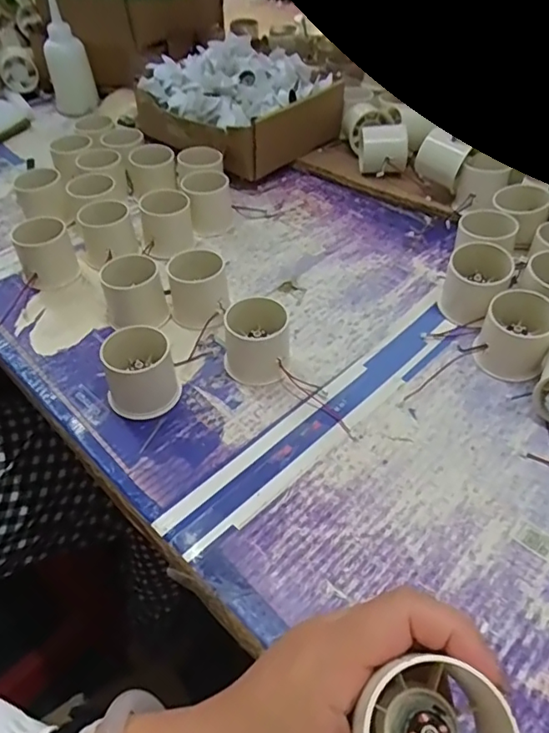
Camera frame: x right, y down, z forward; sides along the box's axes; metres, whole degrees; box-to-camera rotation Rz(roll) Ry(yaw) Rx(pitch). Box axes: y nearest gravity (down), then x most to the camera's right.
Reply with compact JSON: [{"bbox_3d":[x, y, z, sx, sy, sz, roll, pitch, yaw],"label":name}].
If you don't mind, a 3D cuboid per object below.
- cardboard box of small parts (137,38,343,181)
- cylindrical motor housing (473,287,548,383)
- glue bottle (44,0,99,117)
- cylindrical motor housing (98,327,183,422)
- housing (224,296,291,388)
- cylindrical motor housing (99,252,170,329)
[{"bbox_3d":[-0.046,-0.328,0.709,0.180,0.109,0.194,-37,55,-28],"label":"cardboard box of small parts"},{"bbox_3d":[0.192,-0.025,0.441,0.050,0.052,0.051,-2,46,2],"label":"cylindrical motor housing"},{"bbox_3d":[-0.294,-0.436,0.792,0.059,0.148,0.044,-26,51,-20],"label":"glue bottle"},{"bbox_3d":[-0.104,0.005,0.431,0.053,0.052,0.048,-18,48,-14],"label":"cylindrical motor housing"},{"bbox_3d":[-0.014,-0.020,0.451,0.052,0.052,0.048,-2,46,2],"label":"housing"},{"bbox_3d":[-0.127,-0.067,0.499,0.052,0.051,0.048,-18,48,-14],"label":"cylindrical motor housing"}]

